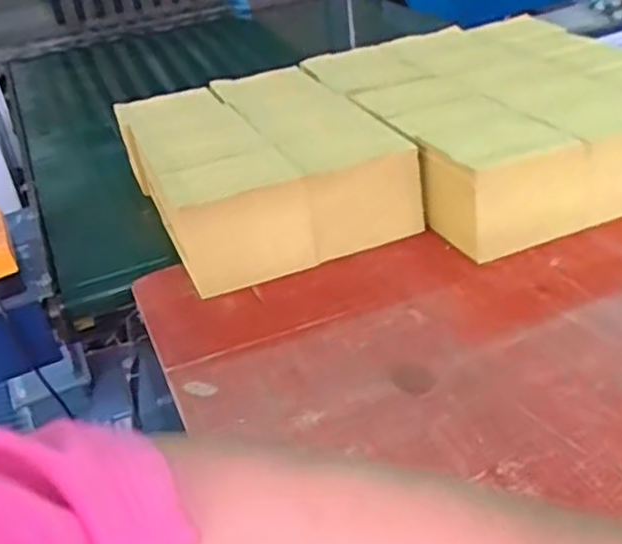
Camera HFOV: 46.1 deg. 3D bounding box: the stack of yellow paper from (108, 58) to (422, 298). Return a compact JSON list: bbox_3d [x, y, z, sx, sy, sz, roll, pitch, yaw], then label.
[{"bbox_3d":[-0.089,-0.171,1.156,0.343,0.141,0.482,-18,33,-16],"label":"stack of yellow paper"}]

